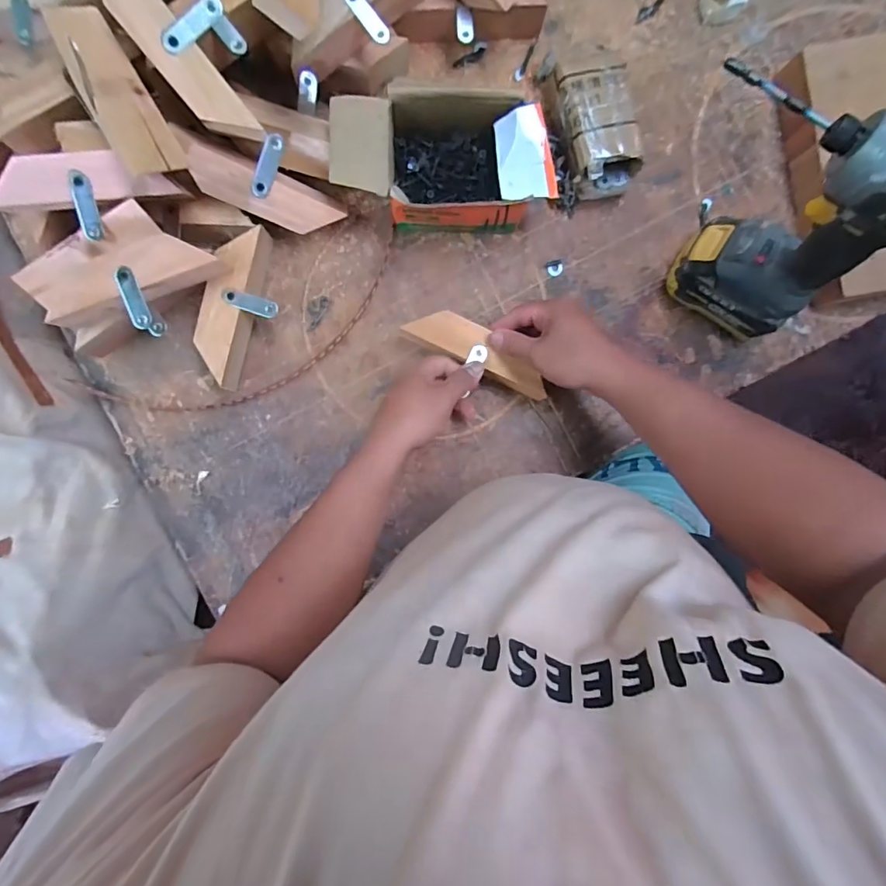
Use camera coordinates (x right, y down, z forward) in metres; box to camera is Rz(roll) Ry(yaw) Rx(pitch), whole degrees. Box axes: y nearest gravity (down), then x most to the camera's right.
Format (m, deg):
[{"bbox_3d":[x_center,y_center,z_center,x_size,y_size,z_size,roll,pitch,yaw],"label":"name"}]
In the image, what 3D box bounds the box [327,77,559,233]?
[{"bbox_3d":[0.000,-0.273,0.470,0.202,0.077,0.103,2,91,-2],"label":"box"}]

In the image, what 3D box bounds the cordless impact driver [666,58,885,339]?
[{"bbox_3d":[0.266,-0.186,0.401,0.192,0.243,0.067,33,90,-2],"label":"cordless impact driver"}]

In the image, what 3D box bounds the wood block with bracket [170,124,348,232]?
[{"bbox_3d":[-0.168,-0.247,0.454,0.162,0.034,0.061,15,123,-27],"label":"wood block with bracket"}]

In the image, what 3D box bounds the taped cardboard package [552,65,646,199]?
[{"bbox_3d":[0.159,-0.322,0.491,0.074,0.049,0.125,-11,91,-2],"label":"taped cardboard package"}]

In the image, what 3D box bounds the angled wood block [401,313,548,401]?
[{"bbox_3d":[0.036,-0.090,0.471,0.149,0.015,0.043,30,90,3],"label":"angled wood block"}]

